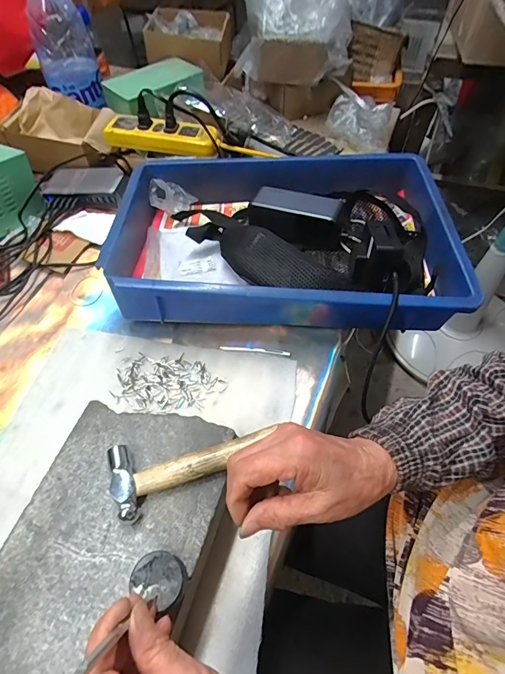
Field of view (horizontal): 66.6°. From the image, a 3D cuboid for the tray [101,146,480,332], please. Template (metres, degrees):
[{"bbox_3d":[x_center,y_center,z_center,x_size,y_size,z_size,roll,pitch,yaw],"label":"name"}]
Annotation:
[{"bbox_3d":[0.042,-0.144,0.526,0.427,0.092,0.292,0,56,2],"label":"tray"}]

